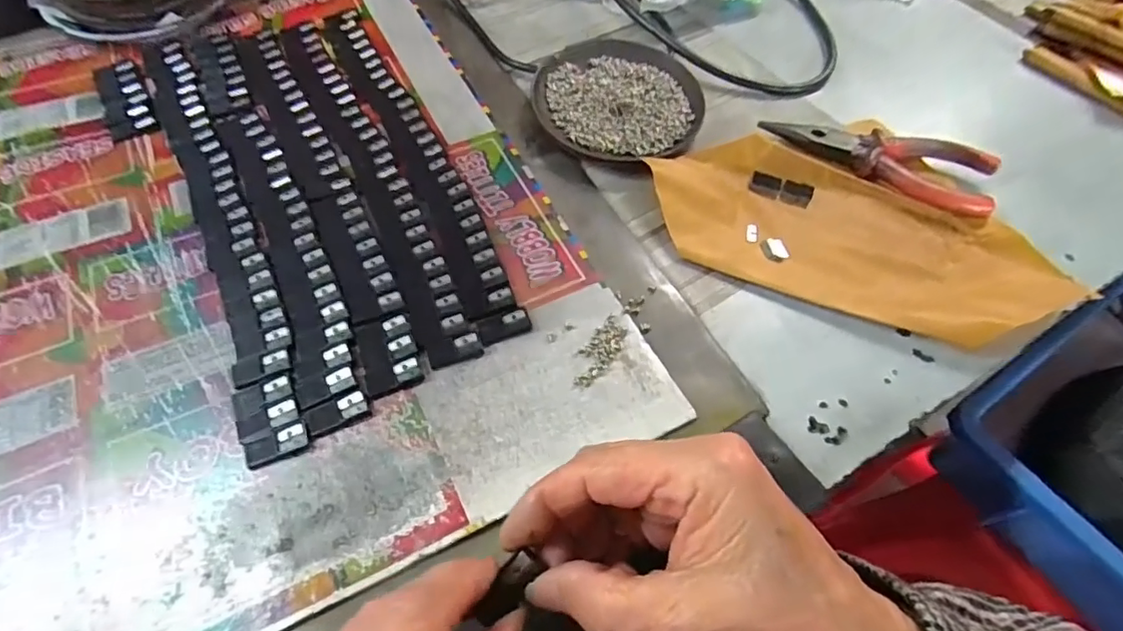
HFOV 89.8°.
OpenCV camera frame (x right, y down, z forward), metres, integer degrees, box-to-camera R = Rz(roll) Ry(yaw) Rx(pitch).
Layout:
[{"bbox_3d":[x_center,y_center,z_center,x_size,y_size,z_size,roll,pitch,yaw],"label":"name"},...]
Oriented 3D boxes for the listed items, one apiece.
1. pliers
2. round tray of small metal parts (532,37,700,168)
[{"bbox_3d":[0.205,-0.106,0.363,0.139,0.016,0.052,30,61,16],"label":"pliers"},{"bbox_3d":[0.040,-0.148,0.385,0.110,0.016,0.117,1,57,-2],"label":"round tray of small metal parts"}]

